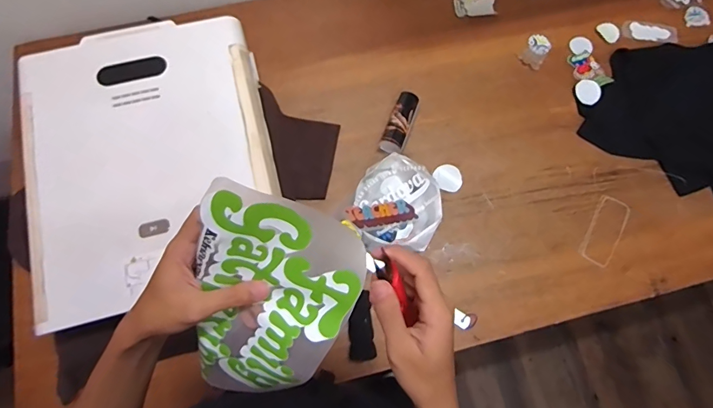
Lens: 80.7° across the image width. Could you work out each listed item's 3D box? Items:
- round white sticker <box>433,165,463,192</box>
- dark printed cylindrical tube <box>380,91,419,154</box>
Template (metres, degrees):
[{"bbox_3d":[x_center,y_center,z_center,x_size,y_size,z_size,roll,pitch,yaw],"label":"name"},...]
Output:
[{"bbox_3d":[0.197,-0.055,0.893,0.056,0.005,0.060,0,73,-1],"label":"round white sticker"},{"bbox_3d":[0.096,-0.177,0.912,0.054,0.039,0.147,21,74,6],"label":"dark printed cylindrical tube"}]

